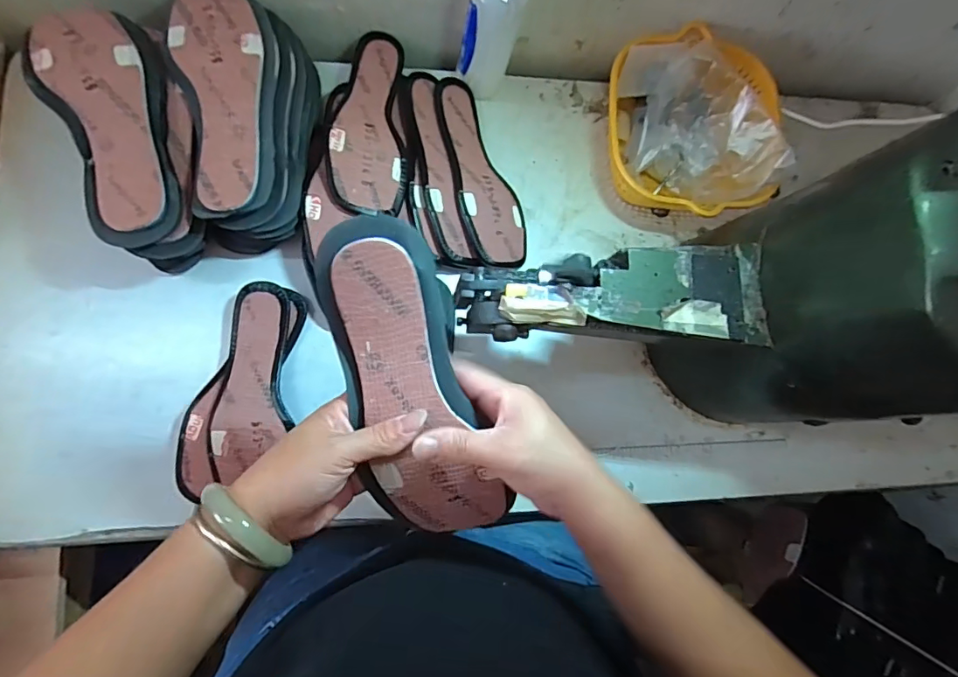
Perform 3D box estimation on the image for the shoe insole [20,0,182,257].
[{"bbox_3d":[-0.328,-0.197,0.446,0.092,0.023,0.228,-23,85,-6],"label":"shoe insole"}]

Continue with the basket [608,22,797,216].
[{"bbox_3d":[0.238,-0.236,0.569,0.195,0.080,0.212,1,83,-3],"label":"basket"}]

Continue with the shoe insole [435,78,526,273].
[{"bbox_3d":[-0.004,-0.185,0.552,0.079,0.020,0.220,-21,87,-35],"label":"shoe insole"}]

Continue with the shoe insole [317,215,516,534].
[{"bbox_3d":[-0.045,0.038,0.337,0.085,0.018,0.233,-15,107,-5],"label":"shoe insole"}]

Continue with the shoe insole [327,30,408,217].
[{"bbox_3d":[-0.111,-0.232,0.524,0.076,0.016,0.215,8,71,-19],"label":"shoe insole"}]

